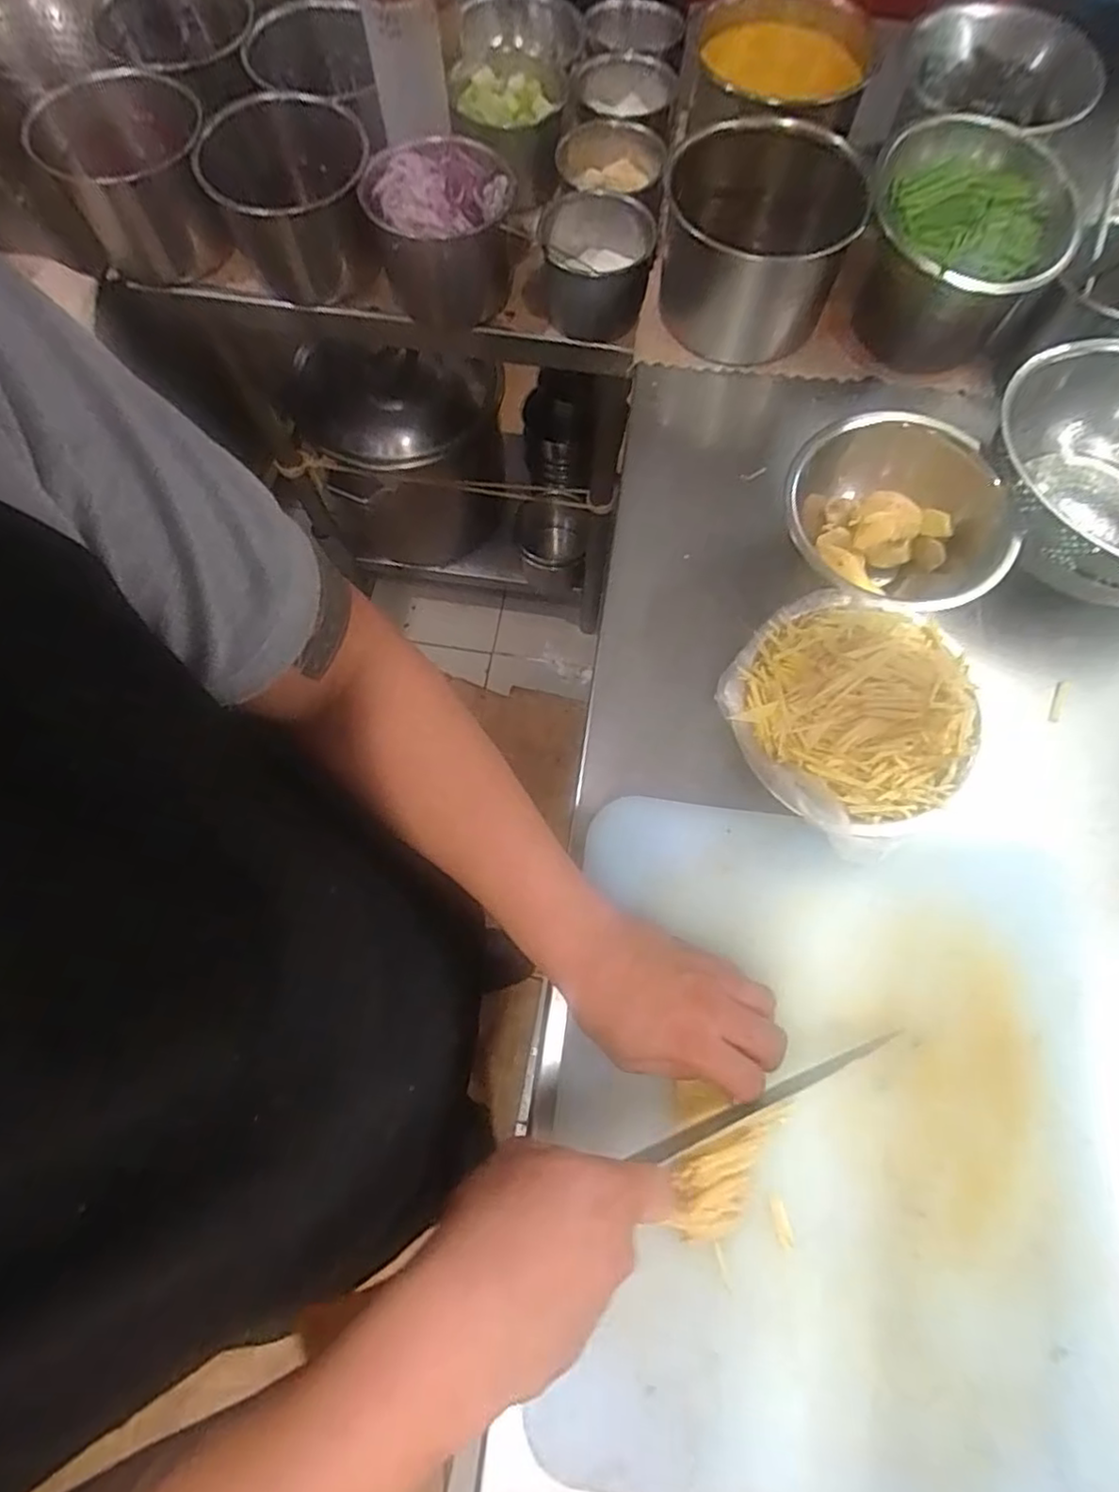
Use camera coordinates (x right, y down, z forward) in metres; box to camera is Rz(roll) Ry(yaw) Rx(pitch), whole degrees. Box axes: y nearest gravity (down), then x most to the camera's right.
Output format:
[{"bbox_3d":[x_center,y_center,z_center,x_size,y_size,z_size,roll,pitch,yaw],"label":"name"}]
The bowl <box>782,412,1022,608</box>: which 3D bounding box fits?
[{"bbox_3d":[0.262,-0.174,0.532,0.159,0.070,0.155,0,73,0],"label":"bowl"}]

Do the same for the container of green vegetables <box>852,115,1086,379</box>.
[{"bbox_3d":[0.345,-0.432,0.588,0.155,0.119,0.153,18,73,6],"label":"container of green vegetables"}]

